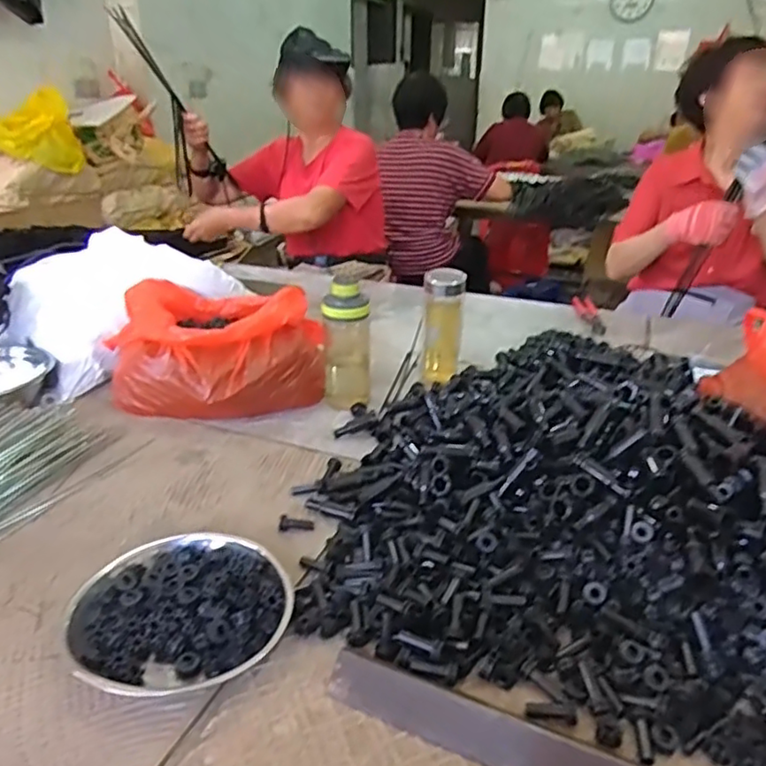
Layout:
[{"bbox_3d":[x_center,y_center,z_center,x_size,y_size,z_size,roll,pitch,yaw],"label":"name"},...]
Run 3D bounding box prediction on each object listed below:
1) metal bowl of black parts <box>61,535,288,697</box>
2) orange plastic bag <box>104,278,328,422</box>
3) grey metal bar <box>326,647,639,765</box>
[{"bbox_3d":[-0.180,0.202,0.546,0.173,0.033,0.173,1,25,0],"label":"metal bowl of black parts"},{"bbox_3d":[-0.252,-0.053,0.951,0.292,0.150,0.272,-19,32,-36],"label":"orange plastic bag"},{"bbox_3d":[0.105,0.257,0.428,0.308,0.025,0.028,12,27,23],"label":"grey metal bar"}]

